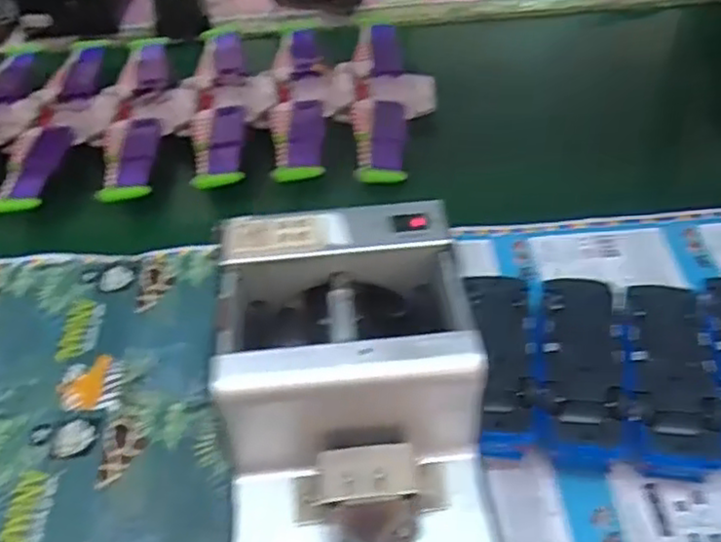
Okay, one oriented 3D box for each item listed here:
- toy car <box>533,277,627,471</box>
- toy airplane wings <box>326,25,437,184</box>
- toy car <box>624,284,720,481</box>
[{"bbox_3d":[0.140,0.066,0.449,0.053,0.043,0.130,5,46,8],"label":"toy car"},{"bbox_3d":[0.025,-0.177,0.709,0.101,0.036,0.287,1,44,4],"label":"toy airplane wings"},{"bbox_3d":[0.193,0.071,0.440,0.053,0.043,0.130,6,46,8],"label":"toy car"}]

